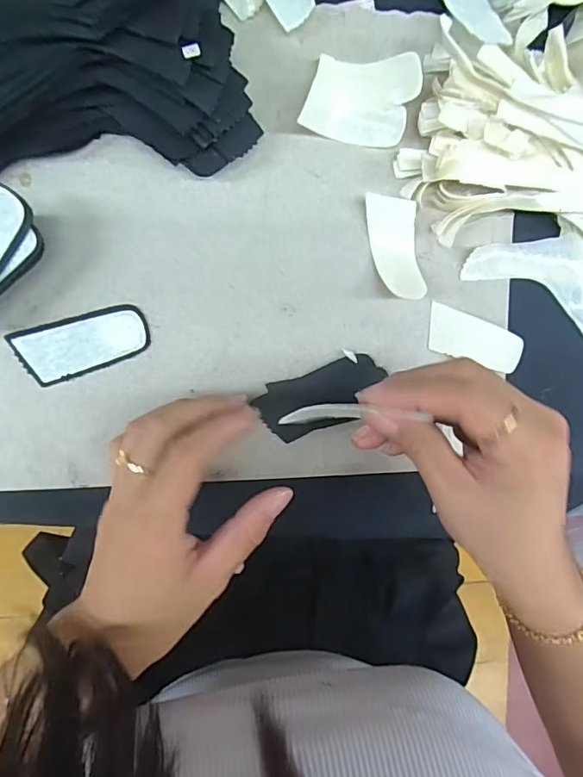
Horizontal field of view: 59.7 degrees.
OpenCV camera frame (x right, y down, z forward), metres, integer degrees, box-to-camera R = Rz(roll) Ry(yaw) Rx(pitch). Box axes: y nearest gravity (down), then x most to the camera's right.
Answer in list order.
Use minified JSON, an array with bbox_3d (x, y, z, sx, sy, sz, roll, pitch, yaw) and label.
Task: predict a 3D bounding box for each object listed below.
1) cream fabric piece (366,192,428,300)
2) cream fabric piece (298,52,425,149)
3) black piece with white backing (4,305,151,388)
[{"bbox_3d":[0.061,-0.083,0.299,0.028,0.014,0.060,-8,98,-5],"label":"cream fabric piece"},{"bbox_3d":[0.037,-0.160,0.283,0.061,0.020,0.044,3,97,-7],"label":"cream fabric piece"},{"bbox_3d":[-0.119,-0.026,0.288,0.072,0.005,0.033,-19,99,-4],"label":"black piece with white backing"}]

